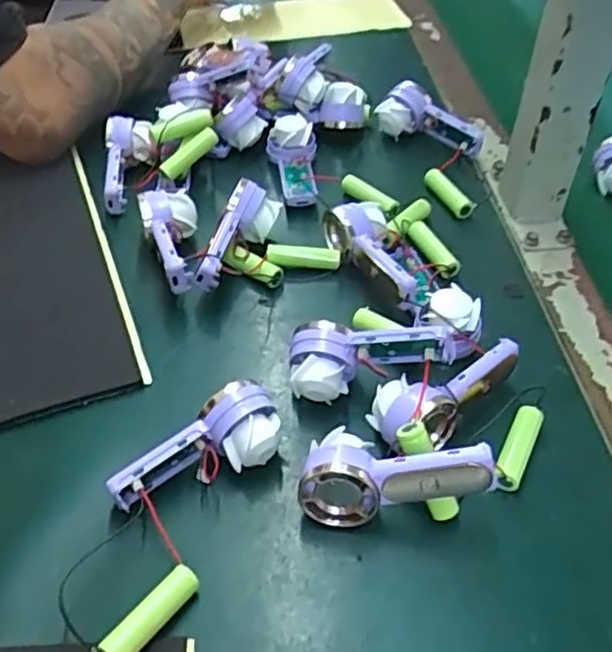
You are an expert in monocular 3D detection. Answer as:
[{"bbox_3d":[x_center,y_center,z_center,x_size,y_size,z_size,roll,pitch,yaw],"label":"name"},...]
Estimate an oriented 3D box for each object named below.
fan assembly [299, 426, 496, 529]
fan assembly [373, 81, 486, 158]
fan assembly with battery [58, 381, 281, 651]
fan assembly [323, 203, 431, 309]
[{"bbox_3d":[0.044,0.071,0.343,0.088,0.047,0.035,-3,27,7],"label":"fan assembly"},{"bbox_3d":[0.104,-0.169,0.580,0.089,0.038,0.027,25,50,4],"label":"fan assembly"},{"bbox_3d":[-0.065,0.086,0.336,0.059,0.032,0.139,21,50,18],"label":"fan assembly with battery"},{"bbox_3d":[0.053,-0.047,0.464,0.041,0.035,0.095,-26,52,-23],"label":"fan assembly"}]

